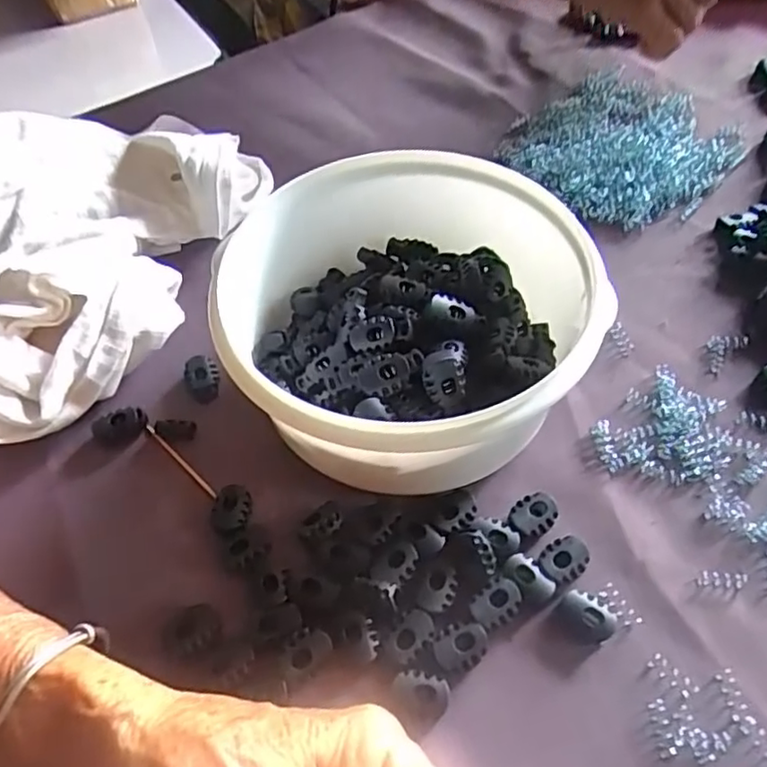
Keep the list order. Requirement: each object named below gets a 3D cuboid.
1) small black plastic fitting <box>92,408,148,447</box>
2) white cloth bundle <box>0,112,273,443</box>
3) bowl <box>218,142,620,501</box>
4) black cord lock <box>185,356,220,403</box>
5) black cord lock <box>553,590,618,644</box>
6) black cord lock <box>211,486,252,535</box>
[{"bbox_3d":[-0.131,0.022,0.313,0.027,0.008,0.014,-16,56,-7],"label":"small black plastic fitting"},{"bbox_3d":[-0.177,-0.082,0.354,0.160,0.059,0.238,20,59,16],"label":"white cloth bundle"},{"bbox_3d":[0.011,-0.026,0.293,0.146,0.074,0.156,-2,56,3],"label":"bowl"},{"bbox_3d":[-0.093,-0.003,0.325,0.017,0.006,0.025,-23,57,-12],"label":"black cord lock"},{"bbox_3d":[0.081,0.093,0.252,0.022,0.008,0.014,31,63,22],"label":"black cord lock"},{"bbox_3d":[-0.068,0.056,0.283,0.017,0.006,0.023,-2,56,2],"label":"black cord lock"}]

